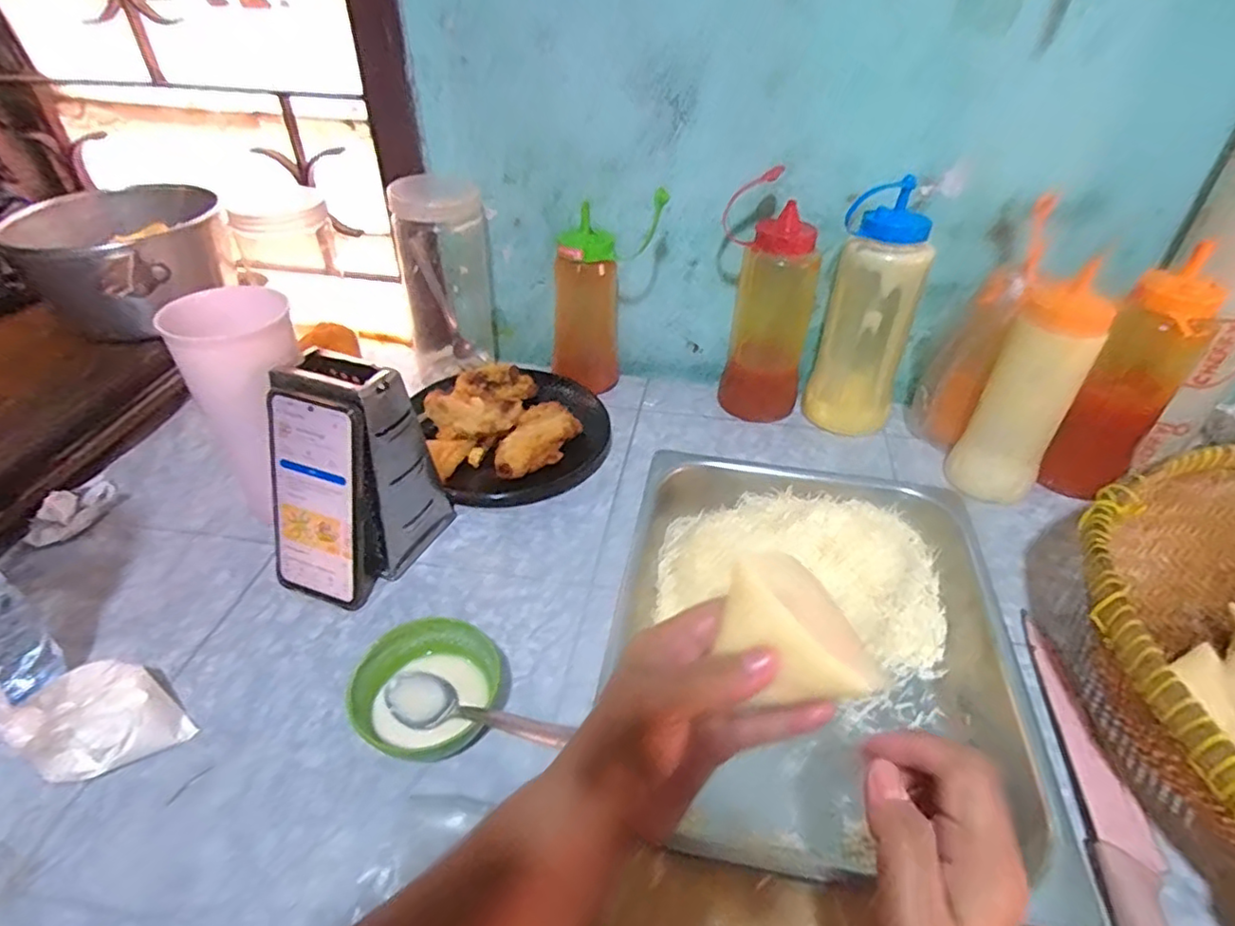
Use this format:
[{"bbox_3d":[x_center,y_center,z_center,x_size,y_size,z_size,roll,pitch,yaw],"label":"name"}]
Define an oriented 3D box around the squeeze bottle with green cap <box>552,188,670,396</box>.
[{"bbox_3d":[-0.011,-0.178,0.704,0.121,0.197,0.058,5,40,4],"label":"squeeze bottle with green cap"}]

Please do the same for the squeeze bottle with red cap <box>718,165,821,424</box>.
[{"bbox_3d":[0.156,-0.161,0.677,0.086,0.223,0.081,-6,40,-9],"label":"squeeze bottle with red cap"}]

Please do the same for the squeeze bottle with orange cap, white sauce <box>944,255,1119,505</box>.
[{"bbox_3d":[0.367,-0.061,0.572,0.073,0.195,0.068,28,47,29],"label":"squeeze bottle with orange cap, white sauce"}]

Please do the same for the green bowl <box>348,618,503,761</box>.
[{"bbox_3d":[-0.126,0.154,0.423,0.087,0.049,0.088,1,40,-1],"label":"green bowl"}]

